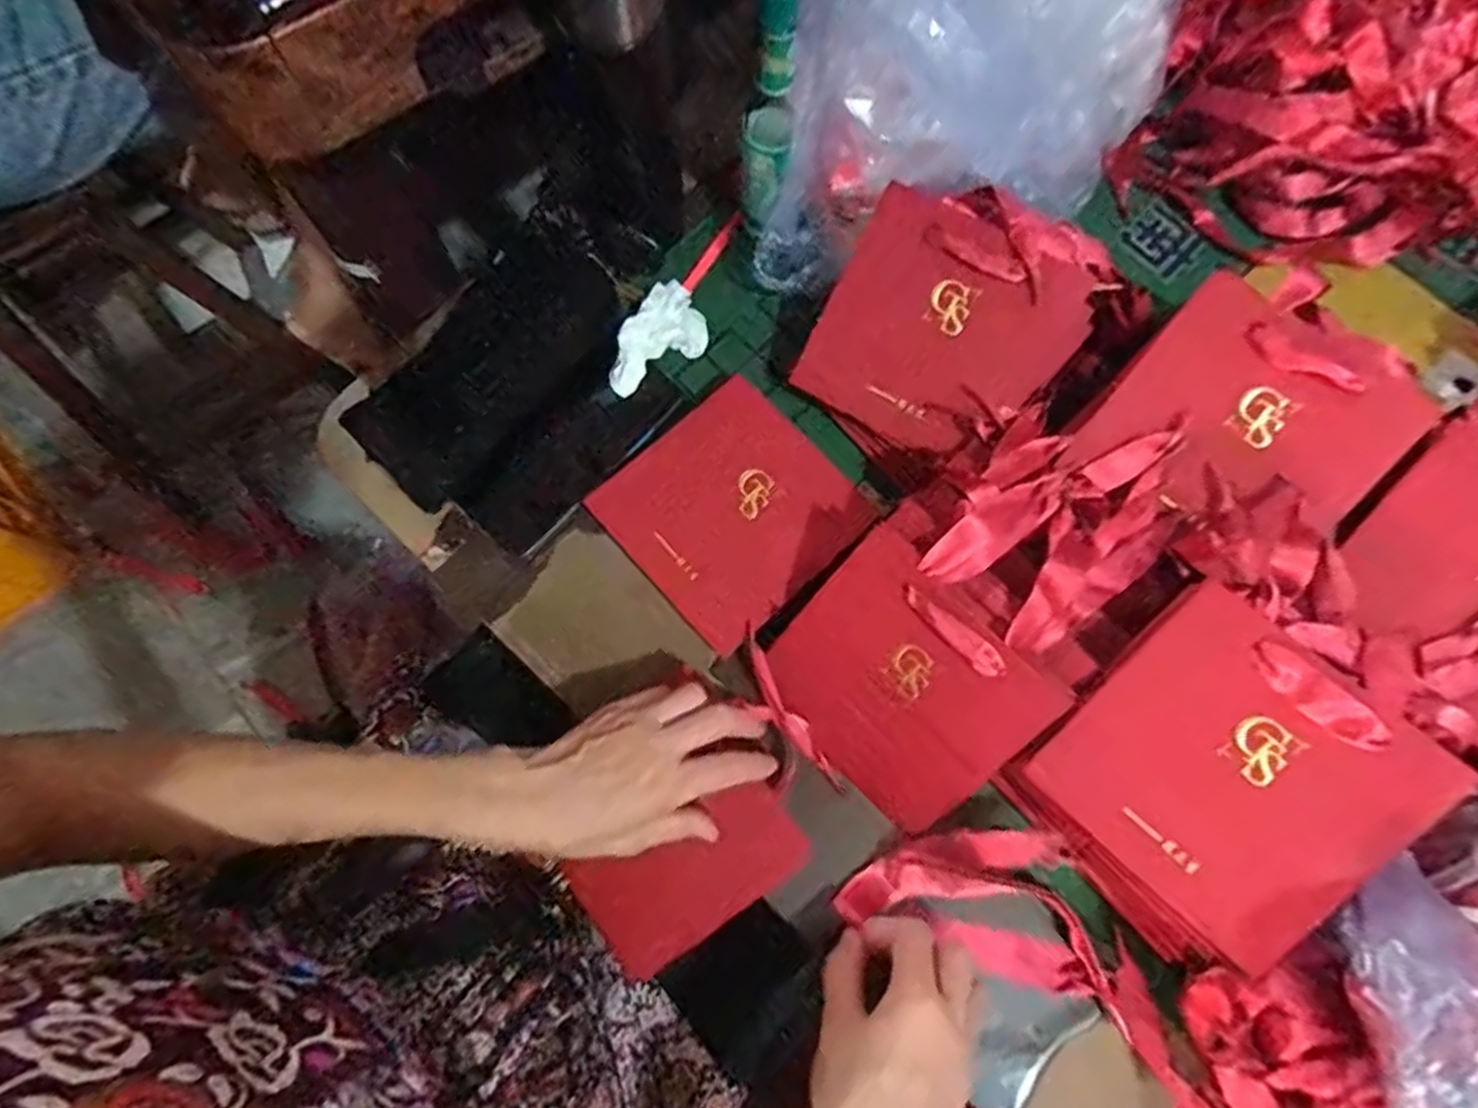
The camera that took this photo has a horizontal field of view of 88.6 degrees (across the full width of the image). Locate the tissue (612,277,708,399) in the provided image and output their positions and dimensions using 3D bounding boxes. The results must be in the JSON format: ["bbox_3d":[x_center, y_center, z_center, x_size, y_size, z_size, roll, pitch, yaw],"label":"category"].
[{"bbox_3d":[-0.060,-0.150,0.536,0.044,0.032,0.087,41,77,9],"label":"tissue"}]

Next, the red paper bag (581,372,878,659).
[{"bbox_3d":[-0.005,-0.028,0.499,0.136,0.024,0.136,-42,79,-12],"label":"red paper bag"}]

